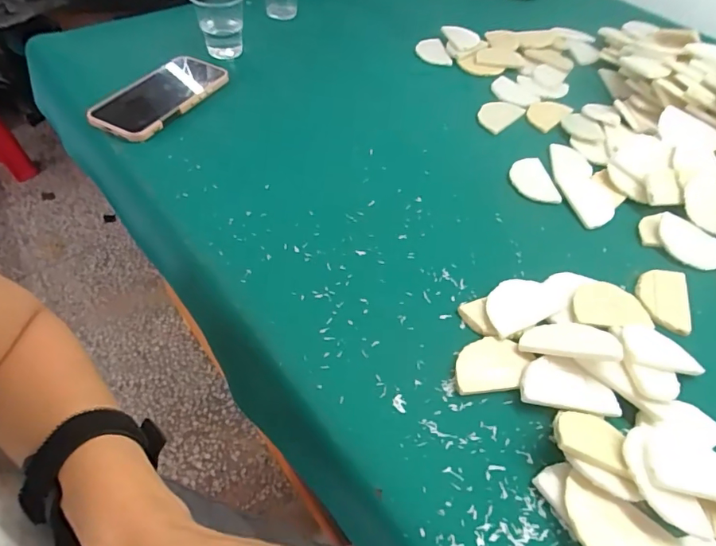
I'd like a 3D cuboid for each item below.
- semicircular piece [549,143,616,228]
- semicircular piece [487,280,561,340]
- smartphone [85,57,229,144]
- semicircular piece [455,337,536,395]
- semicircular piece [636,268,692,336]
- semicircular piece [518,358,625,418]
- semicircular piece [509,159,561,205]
[{"bbox_3d":[0.245,-0.101,0.513,0.047,0.006,0.136,-1,52,-4],"label":"semicircular piece"},{"bbox_3d":[0.137,0.027,0.395,0.071,0.008,0.044,-20,55,-18],"label":"semicircular piece"},{"bbox_3d":[-0.231,-0.212,0.553,0.081,0.018,0.169,23,53,14],"label":"smartphone"},{"bbox_3d":[0.103,0.070,0.356,0.059,0.008,0.043,-5,52,-8],"label":"semicircular piece"},{"bbox_3d":[0.270,0.020,0.412,0.043,0.004,0.069,19,53,11],"label":"semicircular piece"},{"bbox_3d":[0.155,0.085,0.342,0.067,0.007,0.036,12,52,6],"label":"semicircular piece"},{"bbox_3d":[0.188,-0.101,0.504,0.043,0.005,0.074,-1,52,-5],"label":"semicircular piece"}]

